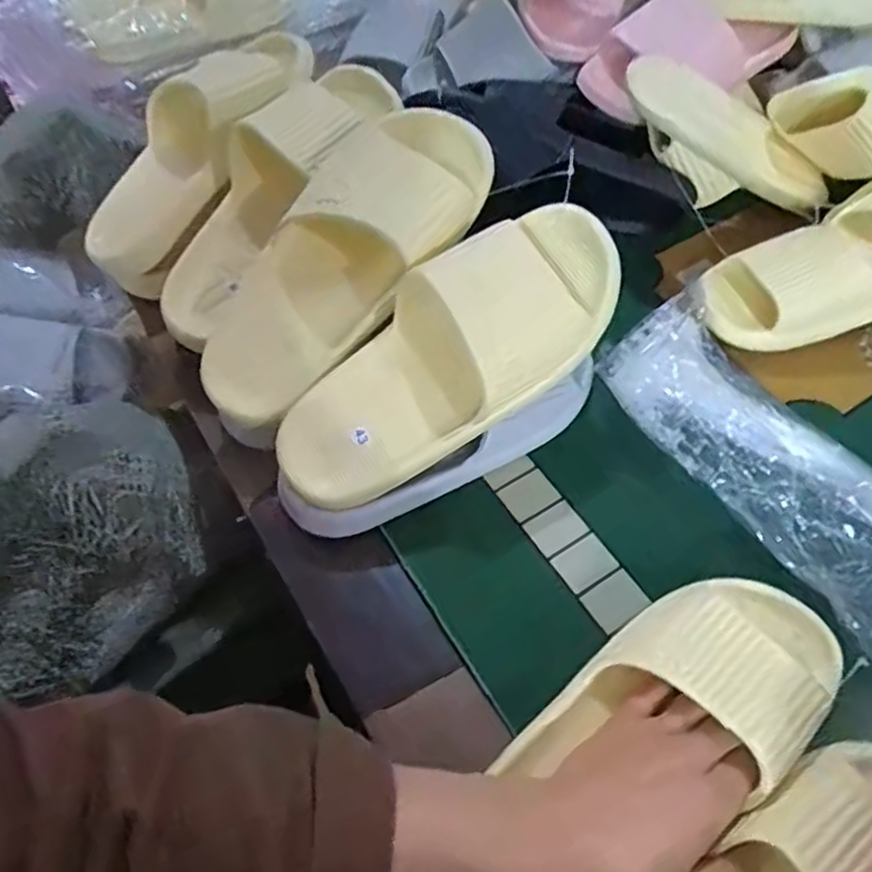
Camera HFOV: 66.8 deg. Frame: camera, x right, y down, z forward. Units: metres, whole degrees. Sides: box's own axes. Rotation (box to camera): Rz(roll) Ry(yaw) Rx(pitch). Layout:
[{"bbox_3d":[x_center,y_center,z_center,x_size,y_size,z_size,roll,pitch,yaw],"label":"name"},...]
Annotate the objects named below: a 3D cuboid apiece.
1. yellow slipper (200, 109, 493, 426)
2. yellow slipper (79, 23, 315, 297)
[{"bbox_3d":[-0.065,-0.117,0.453,0.249,0.080,0.106,-47,64,7],"label":"yellow slipper"},{"bbox_3d":[-0.196,-0.234,0.538,0.099,0.068,0.246,37,92,22],"label":"yellow slipper"}]

